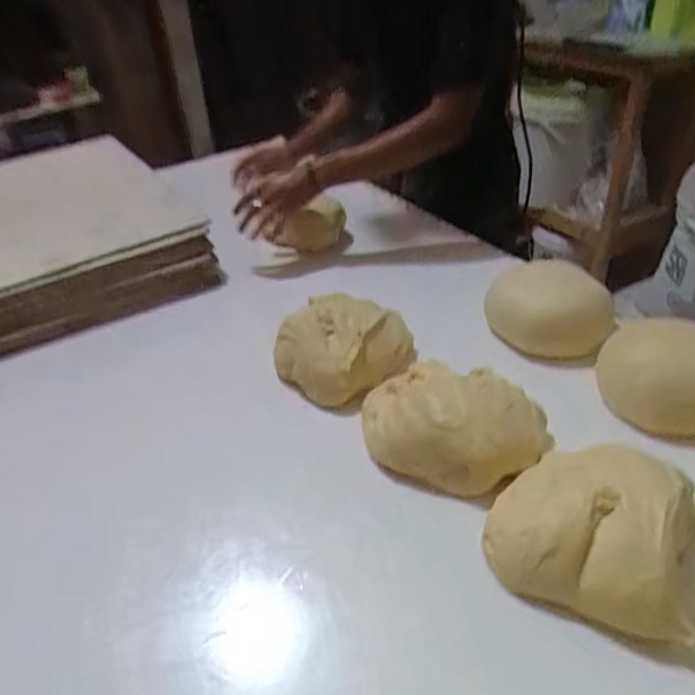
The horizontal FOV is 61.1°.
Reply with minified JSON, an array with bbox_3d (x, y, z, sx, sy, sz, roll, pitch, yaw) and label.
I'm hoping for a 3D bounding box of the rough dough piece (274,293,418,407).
[{"bbox_3d":[-0.004,-0.003,0.755,0.176,0.076,0.152,2,37,9],"label":"rough dough piece"}]

